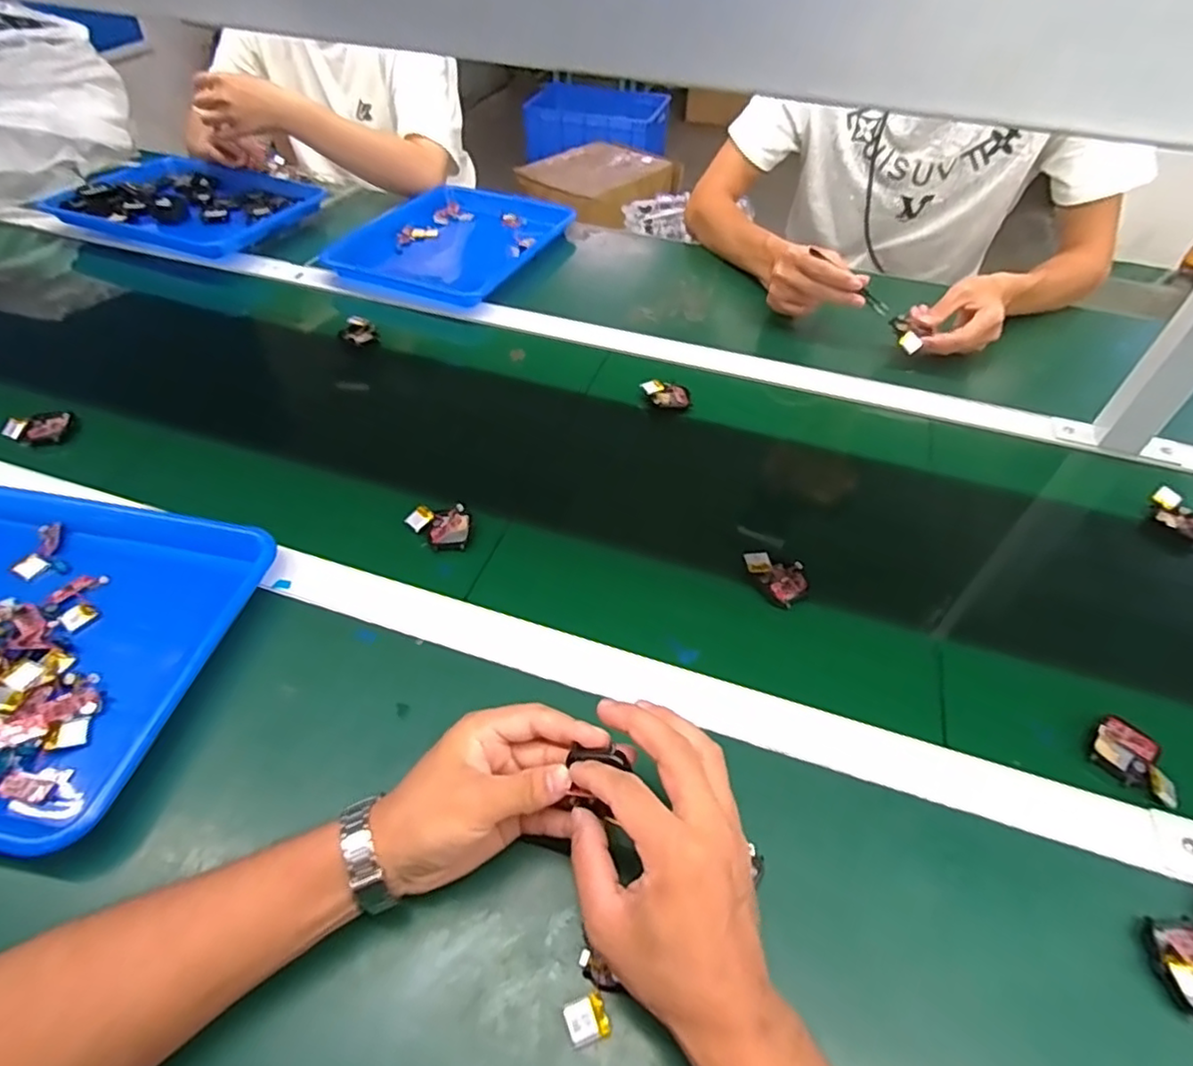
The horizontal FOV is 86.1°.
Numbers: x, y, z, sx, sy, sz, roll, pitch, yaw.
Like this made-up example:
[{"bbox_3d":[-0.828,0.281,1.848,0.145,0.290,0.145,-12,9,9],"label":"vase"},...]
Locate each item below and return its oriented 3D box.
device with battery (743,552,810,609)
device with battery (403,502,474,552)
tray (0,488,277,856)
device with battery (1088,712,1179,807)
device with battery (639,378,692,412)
[{"bbox_3d":[0.152,0.035,0.536,0.035,0.017,0.053,-26,54,-23],"label":"device with battery"},{"bbox_3d":[-0.138,-0.006,0.558,0.055,0.021,0.042,-4,48,-5],"label":"device with battery"},{"bbox_3d":[-0.435,0.074,0.469,0.332,0.040,0.260,10,48,7],"label":"tray"},{"bbox_3d":[0.375,0.157,0.441,0.041,0.015,0.056,-26,54,-23],"label":"device with battery"},{"bbox_3d":[0.076,-0.153,0.702,0.053,0.021,0.030,2,48,0],"label":"device with battery"}]

